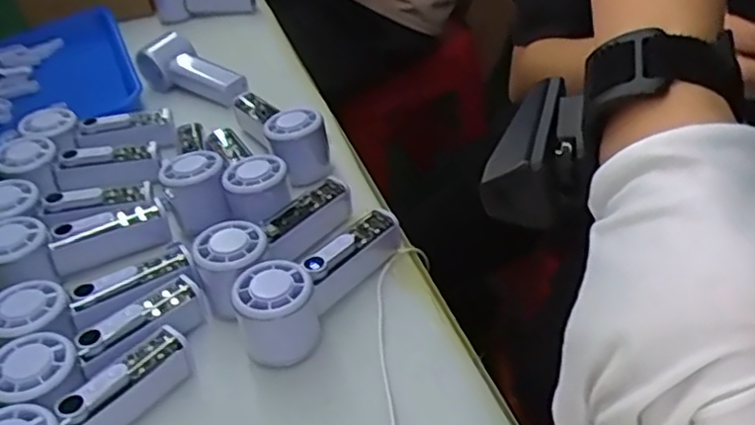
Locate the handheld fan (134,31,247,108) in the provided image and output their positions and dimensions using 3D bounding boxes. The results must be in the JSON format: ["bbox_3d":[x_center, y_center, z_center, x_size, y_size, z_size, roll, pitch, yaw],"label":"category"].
[{"bbox_3d":[-0.227,-0.172,0.821,0.075,0.056,0.142,-32,45,-27],"label":"handheld fan"}]

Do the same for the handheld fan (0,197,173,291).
[{"bbox_3d":[-0.263,0.027,0.587,0.152,0.056,0.053,-12,38,-26],"label":"handheld fan"}]

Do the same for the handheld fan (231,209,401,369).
[{"bbox_3d":[-0.047,0.047,0.522,0.052,0.061,0.146,20,46,29],"label":"handheld fan"}]

